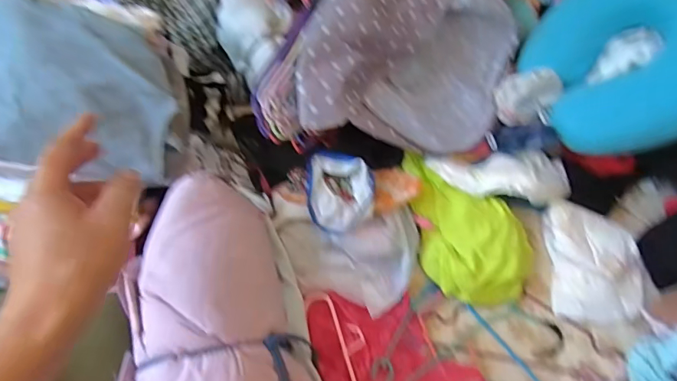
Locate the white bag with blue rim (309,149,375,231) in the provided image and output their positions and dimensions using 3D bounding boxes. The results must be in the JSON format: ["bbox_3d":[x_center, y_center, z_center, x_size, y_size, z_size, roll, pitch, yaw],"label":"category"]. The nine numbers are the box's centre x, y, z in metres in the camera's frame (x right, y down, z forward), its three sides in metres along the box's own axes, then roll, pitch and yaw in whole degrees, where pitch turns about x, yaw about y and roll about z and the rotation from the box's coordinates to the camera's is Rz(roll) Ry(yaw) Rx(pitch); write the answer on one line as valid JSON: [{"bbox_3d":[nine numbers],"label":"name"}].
[{"bbox_3d":[0.003,0.004,0.600,0.085,0.051,0.095,1,59,2],"label":"white bag with blue rim"}]

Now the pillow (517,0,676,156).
[{"bbox_3d":[0.424,-0.192,0.632,0.090,0.274,0.284,18,49,-41],"label":"pillow"}]

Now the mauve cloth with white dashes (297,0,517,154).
[{"bbox_3d":[0.117,-0.221,0.656,0.347,0.066,0.330,9,83,-28],"label":"mauve cloth with white dashes"}]

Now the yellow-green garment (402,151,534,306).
[{"bbox_3d":[0.180,0.047,0.625,0.141,0.048,0.213,-7,59,-3],"label":"yellow-green garment"}]

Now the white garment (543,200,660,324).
[{"bbox_3d":[0.355,0.095,0.612,0.132,0.037,0.157,2,59,3],"label":"white garment"}]

